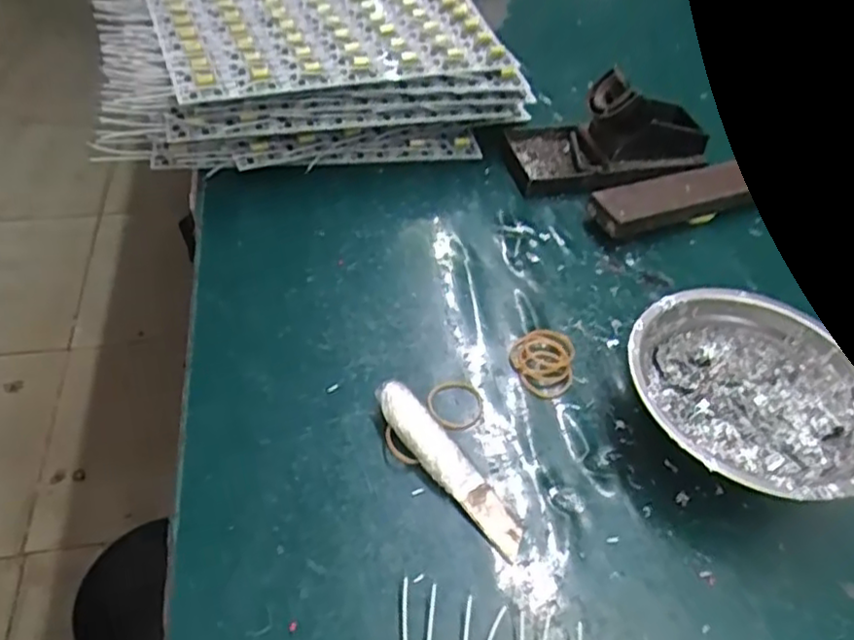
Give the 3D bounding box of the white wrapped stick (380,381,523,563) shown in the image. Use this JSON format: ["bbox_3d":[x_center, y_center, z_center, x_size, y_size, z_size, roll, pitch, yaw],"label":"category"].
[{"bbox_3d":[0.011,0.069,0.326,0.022,0.014,0.101,-30,57,-29],"label":"white wrapped stick"}]

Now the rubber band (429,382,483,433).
[{"bbox_3d":[0.015,0.045,0.356,0.029,0.005,0.032,0,47,-6],"label":"rubber band"}]

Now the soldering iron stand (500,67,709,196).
[{"bbox_3d":[0.136,-0.139,0.497,0.140,0.063,0.078,-5,48,-10],"label":"soldering iron stand"}]

